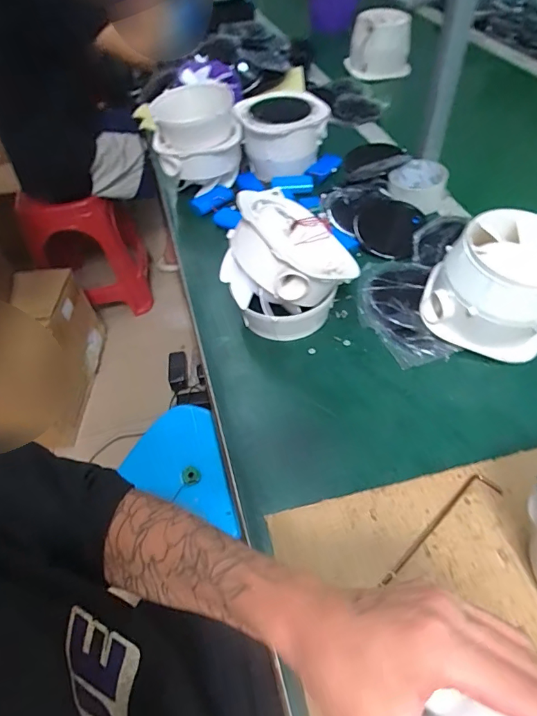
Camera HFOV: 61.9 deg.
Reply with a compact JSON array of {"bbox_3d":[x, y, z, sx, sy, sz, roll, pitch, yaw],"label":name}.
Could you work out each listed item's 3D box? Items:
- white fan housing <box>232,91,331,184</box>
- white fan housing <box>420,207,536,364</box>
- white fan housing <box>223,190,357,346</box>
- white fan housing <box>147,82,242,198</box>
[{"bbox_3d":[0.024,-0.375,0.758,0.142,0.088,0.134,-9,49,-2],"label":"white fan housing"},{"bbox_3d":[0.251,-0.083,0.496,0.130,0.106,0.123,16,53,19],"label":"white fan housing"},{"bbox_3d":[0.031,-0.109,0.515,0.136,0.132,0.138,10,51,15],"label":"white fan housing"},{"bbox_3d":[-0.115,-0.365,0.738,0.135,0.117,0.155,-11,51,-2],"label":"white fan housing"}]

